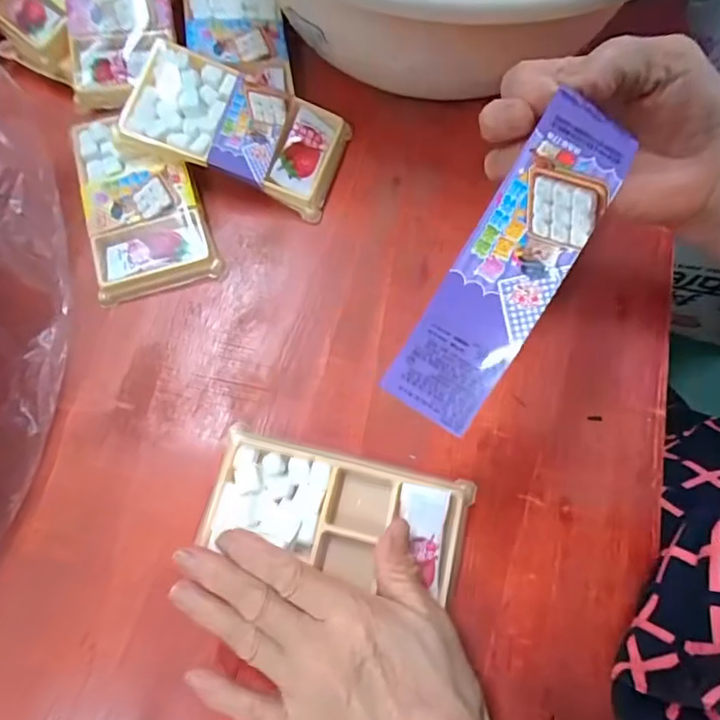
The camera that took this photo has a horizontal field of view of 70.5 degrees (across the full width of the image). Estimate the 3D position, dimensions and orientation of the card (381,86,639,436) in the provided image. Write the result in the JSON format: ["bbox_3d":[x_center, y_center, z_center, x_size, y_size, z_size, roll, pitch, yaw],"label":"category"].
[{"bbox_3d":[0.057,-0.035,0.190,0.036,0.008,0.128,32,93,9],"label":"card"}]

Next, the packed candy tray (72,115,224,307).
[{"bbox_3d":[-0.142,-0.107,0.333,0.071,0.017,0.134,-16,72,-7],"label":"packed candy tray"}]

